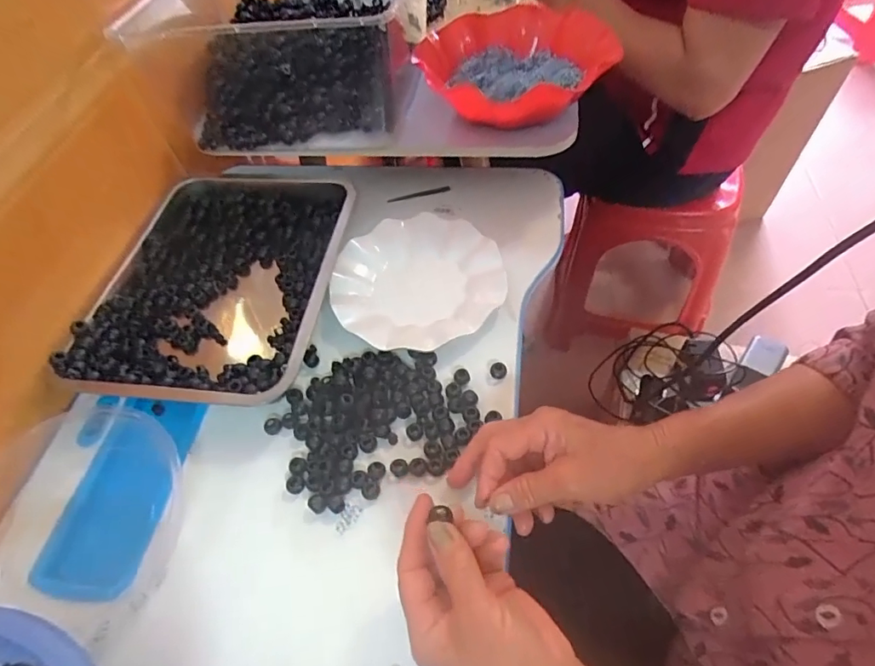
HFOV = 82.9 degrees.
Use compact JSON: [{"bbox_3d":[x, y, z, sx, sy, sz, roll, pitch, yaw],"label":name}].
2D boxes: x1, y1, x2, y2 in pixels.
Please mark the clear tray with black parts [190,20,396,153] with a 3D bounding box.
[{"bbox_3d":[-0.179,-0.315,0.621,0.234,0.058,0.175,-5,54,2],"label":"clear tray with black parts"}]

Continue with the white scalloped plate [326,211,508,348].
[{"bbox_3d":[-0.022,-0.059,0.537,0.182,0.026,0.172,-3,54,4],"label":"white scalloped plate"}]

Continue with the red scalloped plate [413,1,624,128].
[{"bbox_3d":[0.084,-0.334,0.605,0.222,0.066,0.229,-3,54,4],"label":"red scalloped plate"}]

